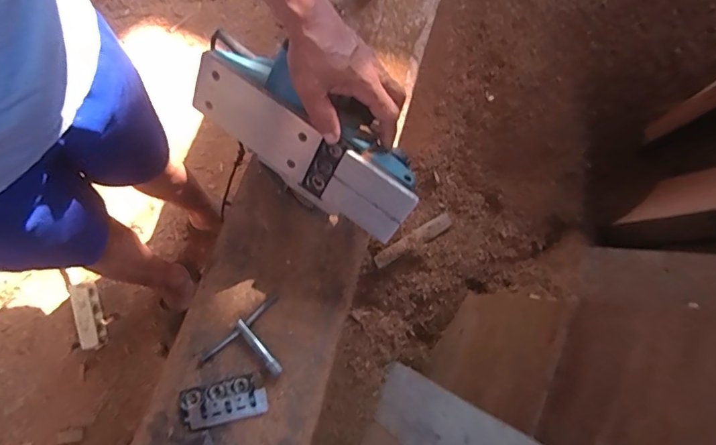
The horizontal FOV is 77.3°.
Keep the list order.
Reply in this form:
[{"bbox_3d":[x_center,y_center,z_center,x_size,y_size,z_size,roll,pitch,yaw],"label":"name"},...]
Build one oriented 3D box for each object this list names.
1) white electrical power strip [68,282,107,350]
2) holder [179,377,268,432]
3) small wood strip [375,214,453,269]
[{"bbox_3d":[-0.644,0.224,1.071,0.049,0.058,0.155,-17,71,-9],"label":"white electrical power strip"},{"bbox_3d":[-0.147,0.196,0.488,0.089,0.008,0.042,-12,70,-7],"label":"holder"},{"bbox_3d":[0.121,0.037,0.964,0.197,0.010,0.034,-30,86,-19],"label":"small wood strip"}]

